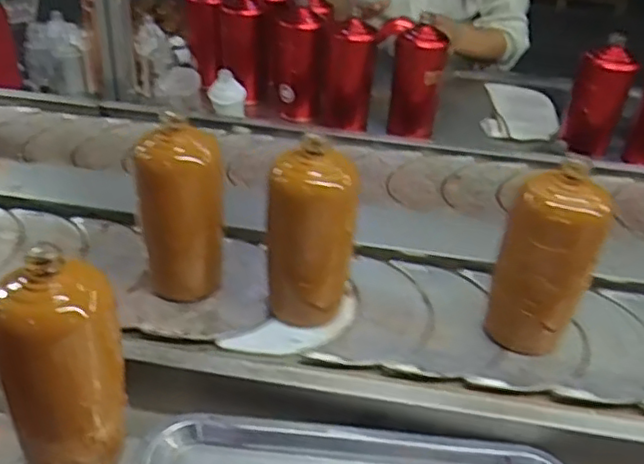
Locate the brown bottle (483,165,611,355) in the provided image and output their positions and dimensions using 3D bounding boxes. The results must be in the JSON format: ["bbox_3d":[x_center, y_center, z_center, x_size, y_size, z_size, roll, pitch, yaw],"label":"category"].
[{"bbox_3d":[0.202,0.030,0.571,0.062,0.177,0.066,-18,38,-31],"label":"brown bottle"}]

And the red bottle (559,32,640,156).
[{"bbox_3d":[0.405,-0.198,0.931,0.074,0.176,0.061,17,34,20],"label":"red bottle"}]

